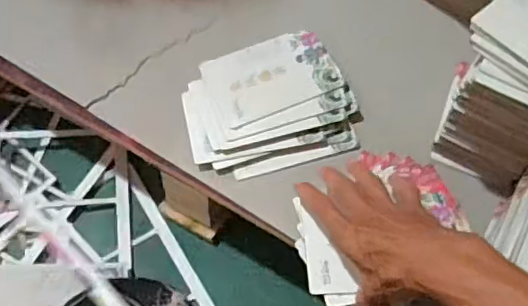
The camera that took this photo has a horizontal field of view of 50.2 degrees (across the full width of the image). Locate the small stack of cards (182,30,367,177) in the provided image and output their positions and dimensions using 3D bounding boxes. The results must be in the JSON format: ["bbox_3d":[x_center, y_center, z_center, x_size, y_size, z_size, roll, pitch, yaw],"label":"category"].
[{"bbox_3d":[0.003,-0.054,0.599,0.173,0.033,0.142,-16,64,-11],"label":"small stack of cards"}]

